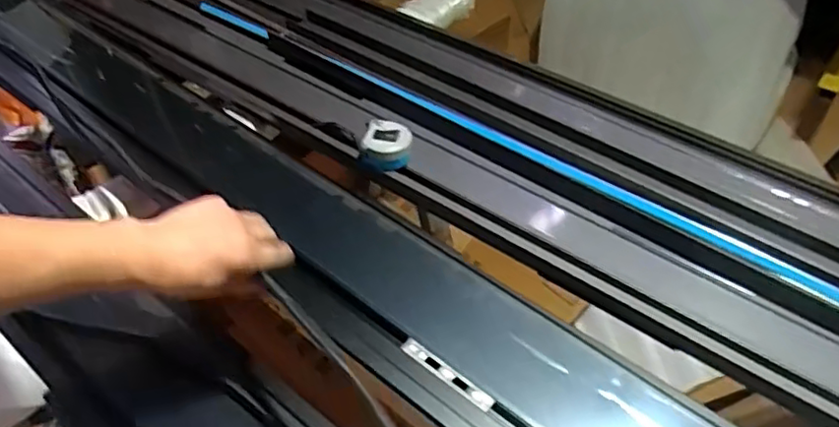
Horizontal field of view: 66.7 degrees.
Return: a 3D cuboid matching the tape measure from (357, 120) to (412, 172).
[{"bbox_3d":[-0.045,-0.091,0.870,0.069,0.043,0.071,0,48,4],"label":"tape measure"}]

